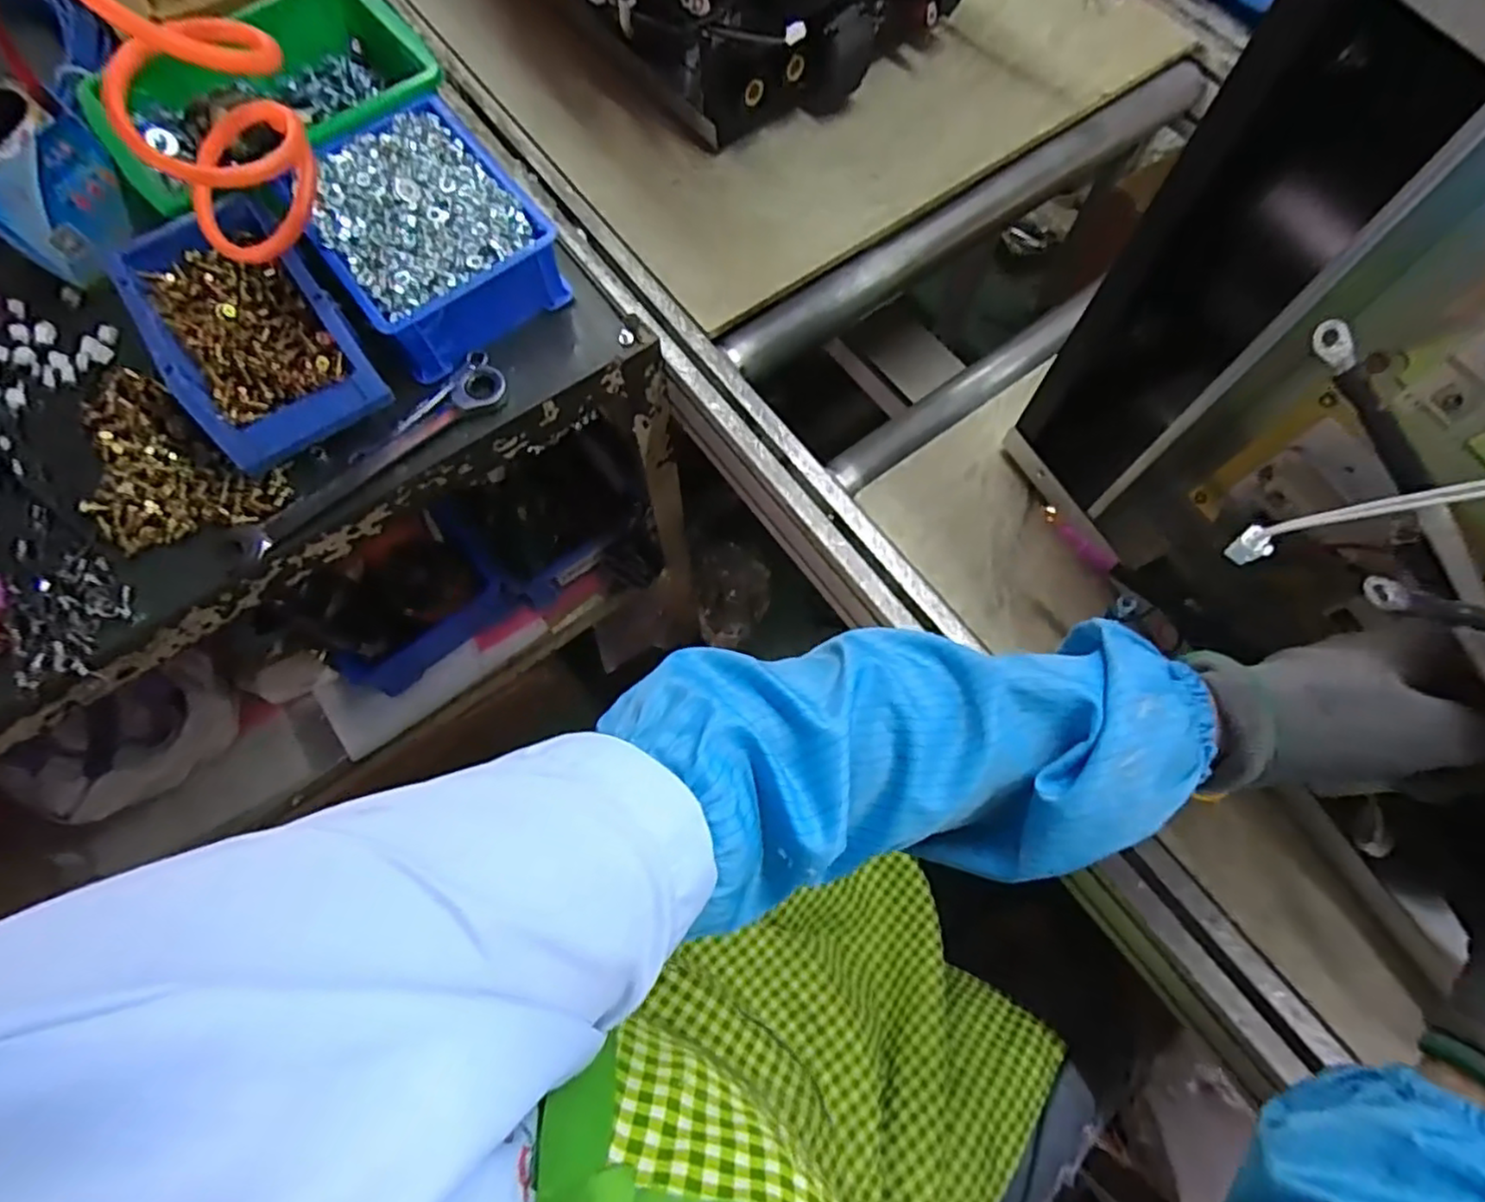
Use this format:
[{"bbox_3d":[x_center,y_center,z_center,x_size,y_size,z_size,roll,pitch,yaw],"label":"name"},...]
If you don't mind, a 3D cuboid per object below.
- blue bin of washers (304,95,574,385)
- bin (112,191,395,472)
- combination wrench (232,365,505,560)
[{"bbox_3d":[-0.246,-0.285,0.552,0.152,0.083,0.188,-38,74,-13],"label":"blue bin of washers"},{"bbox_3d":[-0.352,-0.192,0.506,0.116,0.076,0.178,-32,73,-11],"label":"bin"},{"bbox_3d":[-0.270,-0.106,0.506,0.220,0.013,0.034,-42,75,-13],"label":"combination wrench"}]

